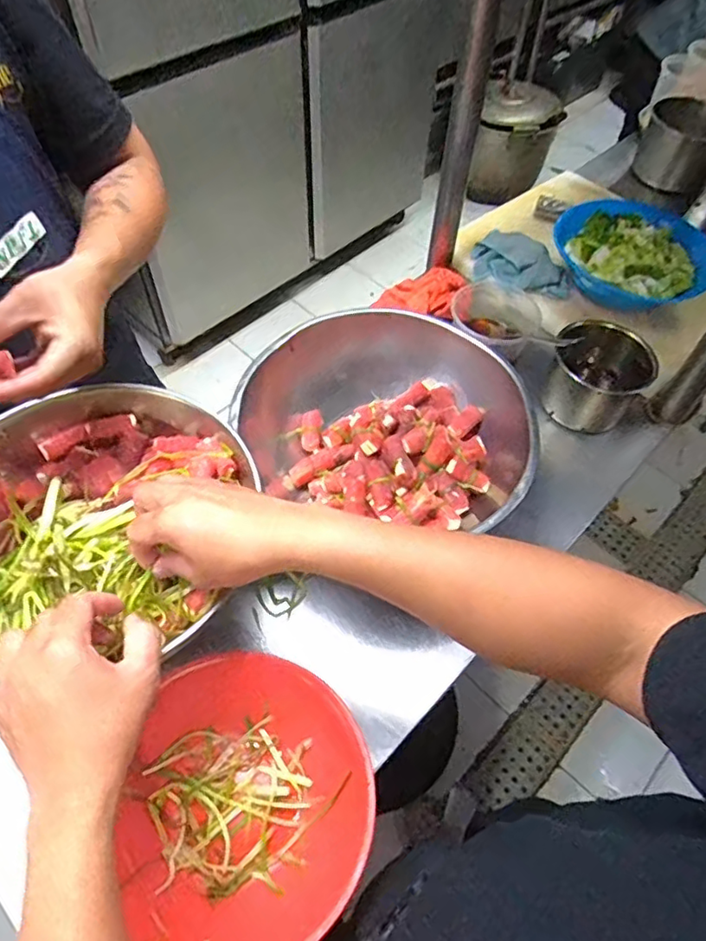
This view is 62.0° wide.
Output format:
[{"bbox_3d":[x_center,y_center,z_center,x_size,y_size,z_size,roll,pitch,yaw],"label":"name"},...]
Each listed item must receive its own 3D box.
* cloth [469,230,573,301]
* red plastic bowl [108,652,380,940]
[{"bbox_3d":[0.255,-0.315,0.880,0.153,0.036,0.099,20,58,11],"label":"cloth"},{"bbox_3d":[-0.085,0.269,0.479,0.199,0.064,0.222,-1,56,-3],"label":"red plastic bowl"}]

